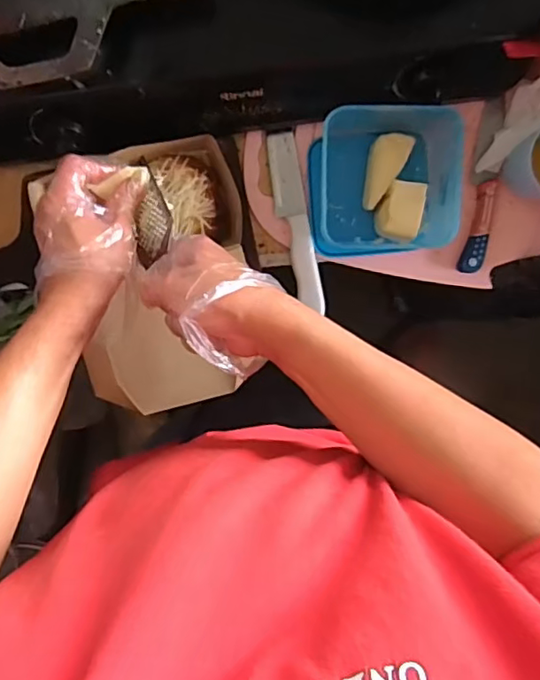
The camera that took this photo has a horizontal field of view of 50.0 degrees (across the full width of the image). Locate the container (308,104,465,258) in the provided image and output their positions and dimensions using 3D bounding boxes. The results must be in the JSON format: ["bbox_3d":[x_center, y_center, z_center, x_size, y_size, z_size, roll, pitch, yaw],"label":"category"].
[{"bbox_3d":[0.111,-0.158,0.576,0.135,0.083,0.143,-3,100,0],"label":"container"}]

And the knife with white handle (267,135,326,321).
[{"bbox_3d":[0.027,-0.126,0.619,0.033,0.021,0.186,-11,100,1],"label":"knife with white handle"}]

